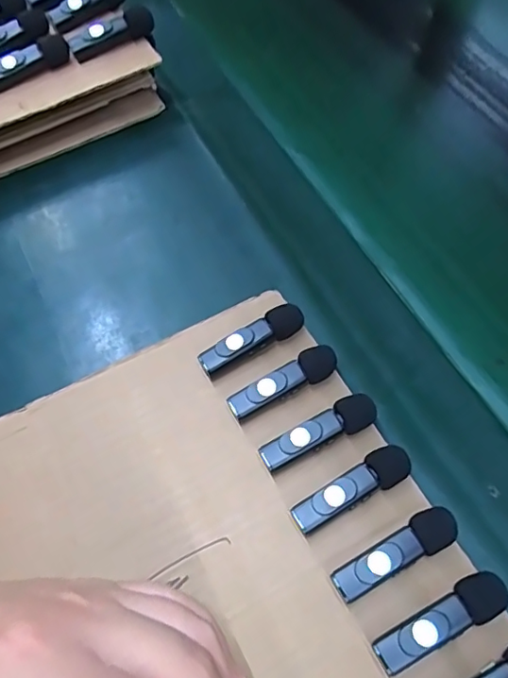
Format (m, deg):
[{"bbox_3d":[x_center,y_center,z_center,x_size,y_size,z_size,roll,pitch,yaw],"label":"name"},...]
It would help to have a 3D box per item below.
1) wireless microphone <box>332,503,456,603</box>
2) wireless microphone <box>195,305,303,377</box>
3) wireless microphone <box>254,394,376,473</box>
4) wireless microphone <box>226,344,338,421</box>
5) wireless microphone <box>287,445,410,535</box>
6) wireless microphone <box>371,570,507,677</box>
[{"bbox_3d":[0.068,0.104,0.262,0.064,0.016,0.018,-28,64,-13],"label":"wireless microphone"},{"bbox_3d":[-0.001,0.001,0.319,0.065,0.018,0.016,-27,64,-12],"label":"wireless microphone"},{"bbox_3d":[0.035,0.051,0.290,0.066,0.015,0.018,-28,64,-13],"label":"wireless microphone"},{"bbox_3d":[0.017,0.026,0.305,0.065,0.016,0.018,-30,64,-14],"label":"wireless microphone"},{"bbox_3d":[0.050,0.077,0.276,0.065,0.017,0.018,-29,64,-13],"label":"wireless microphone"},{"bbox_3d":[0.085,0.129,0.247,0.065,0.016,0.018,-26,63,-12],"label":"wireless microphone"}]

